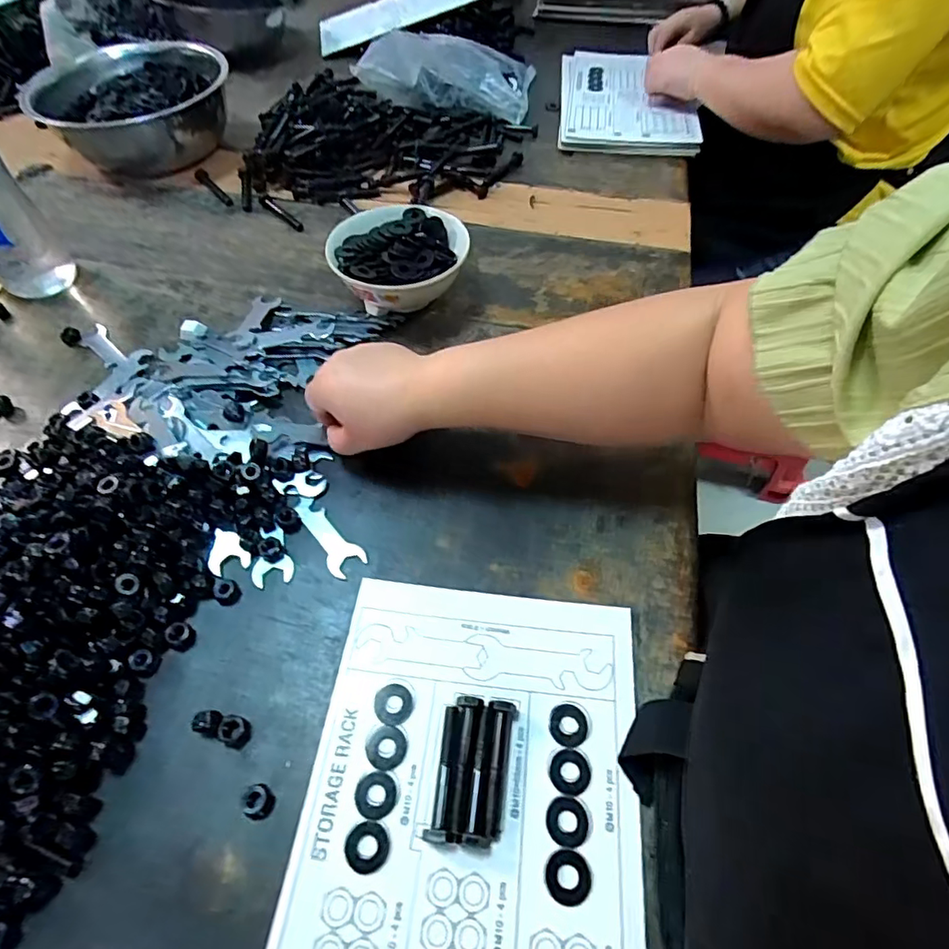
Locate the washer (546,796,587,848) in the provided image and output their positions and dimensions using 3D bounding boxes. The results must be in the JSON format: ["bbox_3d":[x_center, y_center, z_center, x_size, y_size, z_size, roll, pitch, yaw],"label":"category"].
[{"bbox_3d":[0.053,0.196,0.302,0.023,0.004,0.024,0,55,0],"label":"washer"}]

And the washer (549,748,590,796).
[{"bbox_3d":[0.057,0.176,0.316,0.023,0.004,0.023,0,55,0],"label":"washer"}]

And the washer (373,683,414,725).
[{"bbox_3d":[-0.052,0.145,0.339,0.024,0.004,0.024,0,55,0],"label":"washer"}]

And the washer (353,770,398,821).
[{"bbox_3d":[-0.057,0.186,0.310,0.024,0.004,0.024,0,55,0],"label":"washer"}]

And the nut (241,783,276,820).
[{"bbox_3d":[-0.126,0.190,0.310,0.019,0.007,0.017,9,56,6],"label":"nut"}]

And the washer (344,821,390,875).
[{"bbox_3d":[-0.060,0.207,0.296,0.024,0.004,0.024,0,55,0],"label":"washer"}]

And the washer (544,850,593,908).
[{"bbox_3d":[0.051,0.217,0.288,0.024,0.004,0.024,0,55,0],"label":"washer"}]

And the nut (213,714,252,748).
[{"bbox_3d":[-0.149,0.159,0.332,0.020,0.008,0.016,19,57,13],"label":"nut"}]

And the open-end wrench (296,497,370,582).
[{"bbox_3d":[-0.117,0.046,0.412,0.027,0.004,0.079,-39,64,-23],"label":"open-end wrench"}]

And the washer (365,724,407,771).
[{"bbox_3d":[-0.054,0.166,0.324,0.025,0.004,0.023,0,55,0],"label":"washer"}]

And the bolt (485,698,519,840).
[{"bbox_3d":[0.015,0.172,0.315,0.017,0.013,0.070,5,55,4],"label":"bolt"}]

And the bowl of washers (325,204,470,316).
[{"bbox_3d":[-0.076,-0.210,0.549,0.133,0.063,0.131,0,55,0],"label":"bowl of washers"}]

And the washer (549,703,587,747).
[{"bbox_3d":[0.058,0.155,0.331,0.023,0.004,0.024,0,55,0],"label":"washer"}]

